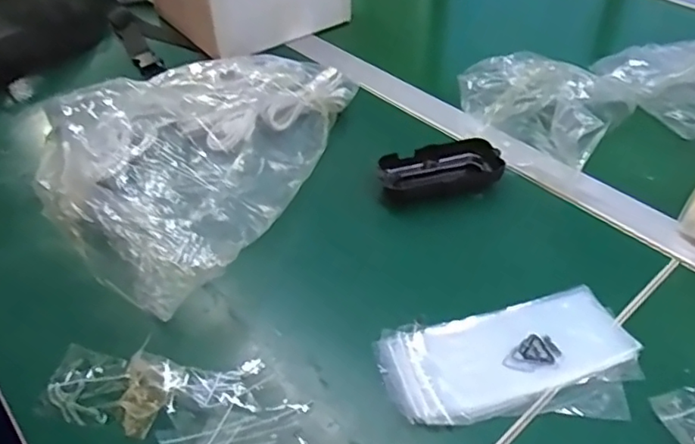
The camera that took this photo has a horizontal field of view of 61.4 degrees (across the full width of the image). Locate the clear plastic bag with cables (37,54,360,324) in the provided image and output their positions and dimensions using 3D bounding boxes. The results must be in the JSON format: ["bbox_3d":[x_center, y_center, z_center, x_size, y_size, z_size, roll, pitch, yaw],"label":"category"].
[{"bbox_3d":[-0.134,-0.079,0.522,0.177,0.132,0.318,12,46,19],"label":"clear plastic bag with cables"}]

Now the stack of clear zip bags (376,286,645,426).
[{"bbox_3d":[0.113,0.098,0.402,0.171,0.009,0.097,-12,45,-9],"label":"stack of clear zip bags"}]

